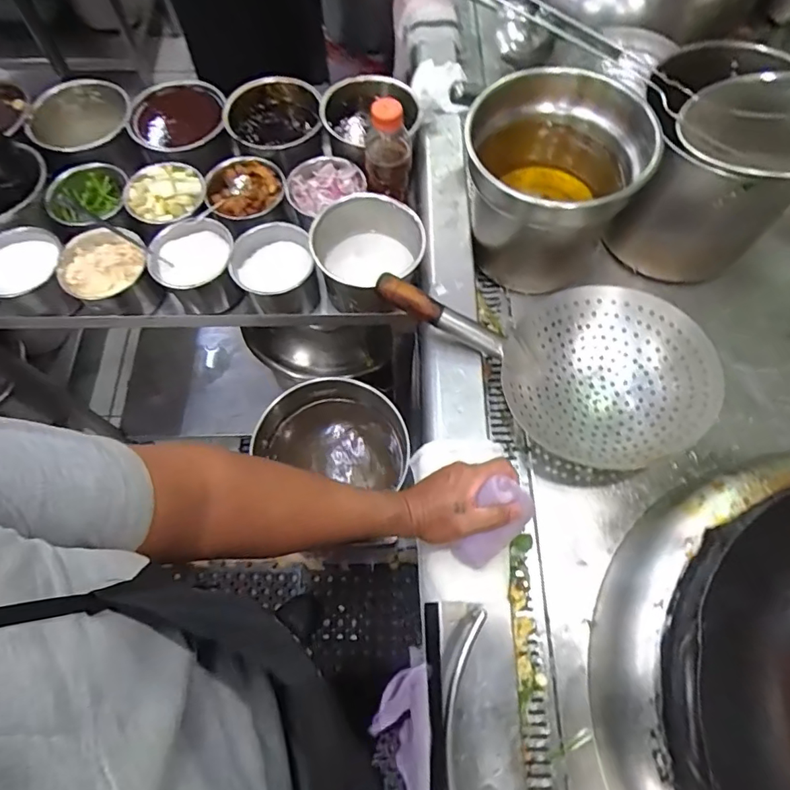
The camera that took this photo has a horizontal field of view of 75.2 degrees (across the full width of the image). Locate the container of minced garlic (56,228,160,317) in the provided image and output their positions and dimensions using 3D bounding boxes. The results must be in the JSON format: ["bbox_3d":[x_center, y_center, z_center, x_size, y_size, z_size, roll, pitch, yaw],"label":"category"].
[{"bbox_3d":[-0.420,-0.180,0.764,0.124,0.075,0.122,0,67,0],"label":"container of minced garlic"}]

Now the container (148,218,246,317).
[{"bbox_3d":[-0.292,-0.188,0.769,0.113,0.092,0.117,-14,68,-6],"label":"container"}]

